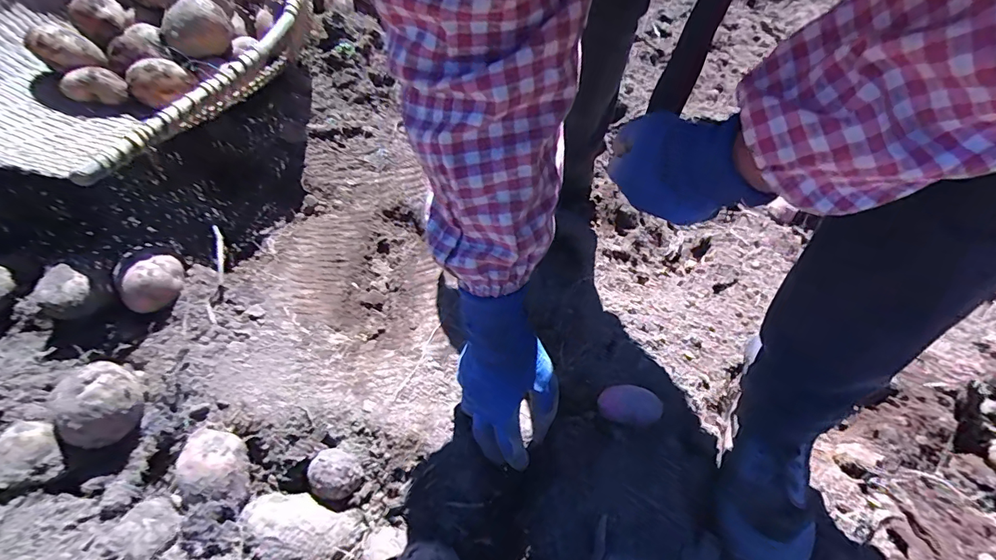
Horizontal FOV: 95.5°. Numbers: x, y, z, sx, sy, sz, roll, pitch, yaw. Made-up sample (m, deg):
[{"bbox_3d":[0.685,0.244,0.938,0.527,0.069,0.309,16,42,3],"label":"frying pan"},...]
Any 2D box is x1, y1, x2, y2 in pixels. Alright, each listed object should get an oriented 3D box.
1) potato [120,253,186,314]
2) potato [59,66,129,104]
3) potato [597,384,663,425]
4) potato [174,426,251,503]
[{"bbox_3d":[-0.405,0.002,0.531,0.049,0.046,0.070,34,61,17],"label":"potato"},{"bbox_3d":[-0.591,-0.283,0.665,0.072,0.038,0.061,-29,63,-21],"label":"potato"},{"bbox_3d":[0.151,0.148,0.526,0.071,0.031,0.042,3,57,-3],"label":"potato"},{"bbox_3d":[-0.264,0.170,0.420,0.060,0.033,0.055,2,57,-3],"label":"potato"}]

